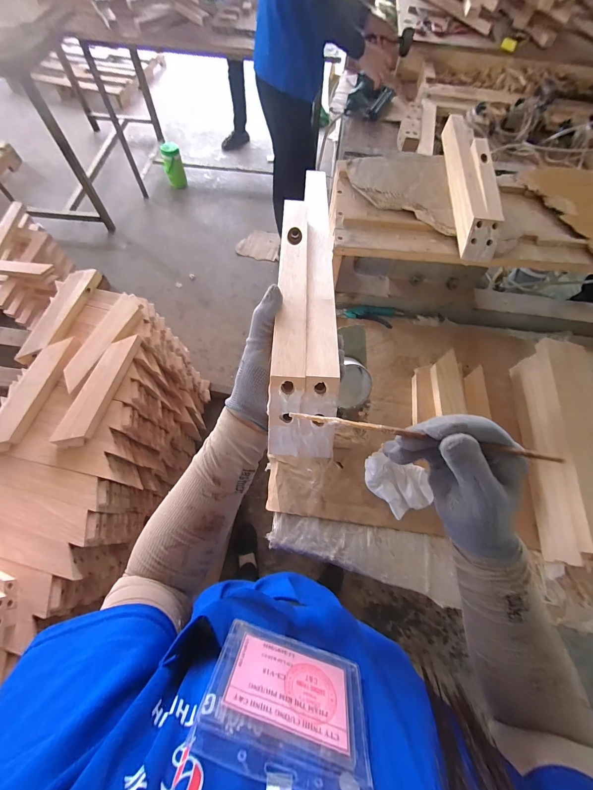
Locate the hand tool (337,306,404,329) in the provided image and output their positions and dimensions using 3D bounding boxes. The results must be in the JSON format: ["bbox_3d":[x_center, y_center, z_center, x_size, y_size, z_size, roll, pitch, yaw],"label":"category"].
[{"bbox_3d":[0.208,-0.231,0.832,0.178,0.032,0.064,14,66,3],"label":"hand tool"}]

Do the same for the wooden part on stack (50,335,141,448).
[{"bbox_3d":[-0.459,-0.019,0.685,0.061,0.022,0.288,14,66,3],"label":"wooden part on stack"}]

